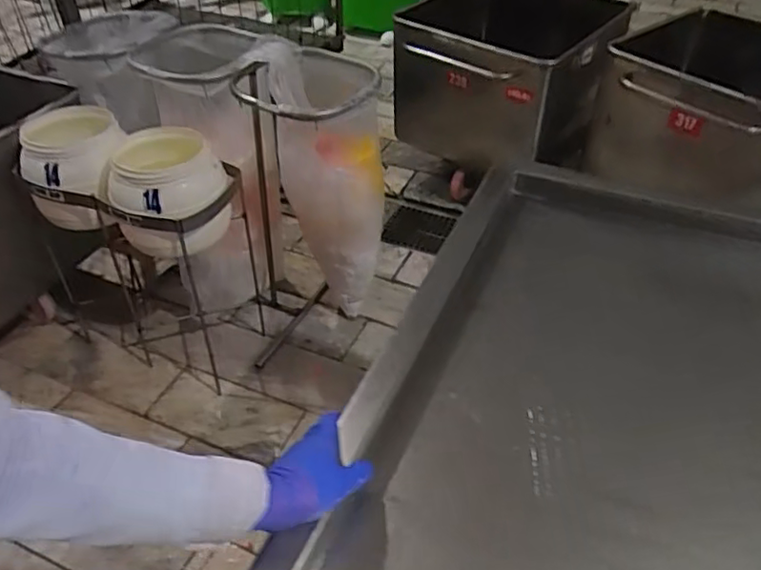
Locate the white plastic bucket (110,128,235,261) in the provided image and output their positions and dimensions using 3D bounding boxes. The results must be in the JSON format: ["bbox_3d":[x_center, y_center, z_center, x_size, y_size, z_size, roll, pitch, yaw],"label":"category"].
[{"bbox_3d":[-0.502,-0.219,1.511,0.265,0.198,0.289,-13,43,-15],"label":"white plastic bucket"}]

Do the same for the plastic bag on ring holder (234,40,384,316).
[{"bbox_3d":[-0.165,-0.244,1.710,0.319,0.691,0.394,-5,41,-6],"label":"plastic bag on ring holder"}]

